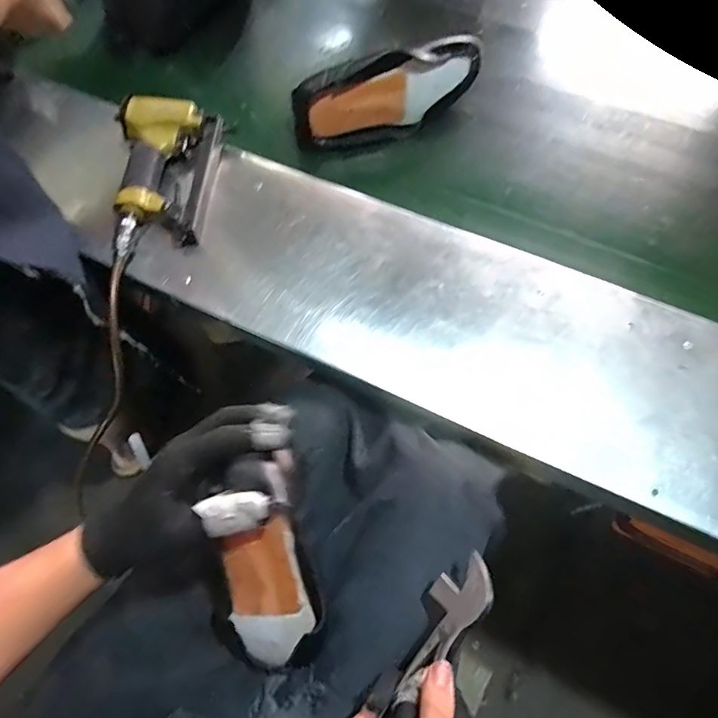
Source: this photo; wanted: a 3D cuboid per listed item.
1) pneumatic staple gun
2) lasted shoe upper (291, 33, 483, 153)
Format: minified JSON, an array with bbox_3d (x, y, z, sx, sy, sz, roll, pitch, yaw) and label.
[{"bbox_3d":[-0.244,-0.235,0.584,0.122,0.047,0.185,4,66,3],"label":"pneumatic staple gun"},{"bbox_3d":[0.043,-0.364,0.659,0.269,0.095,0.086,-14,66,-5],"label":"lasted shoe upper"}]

